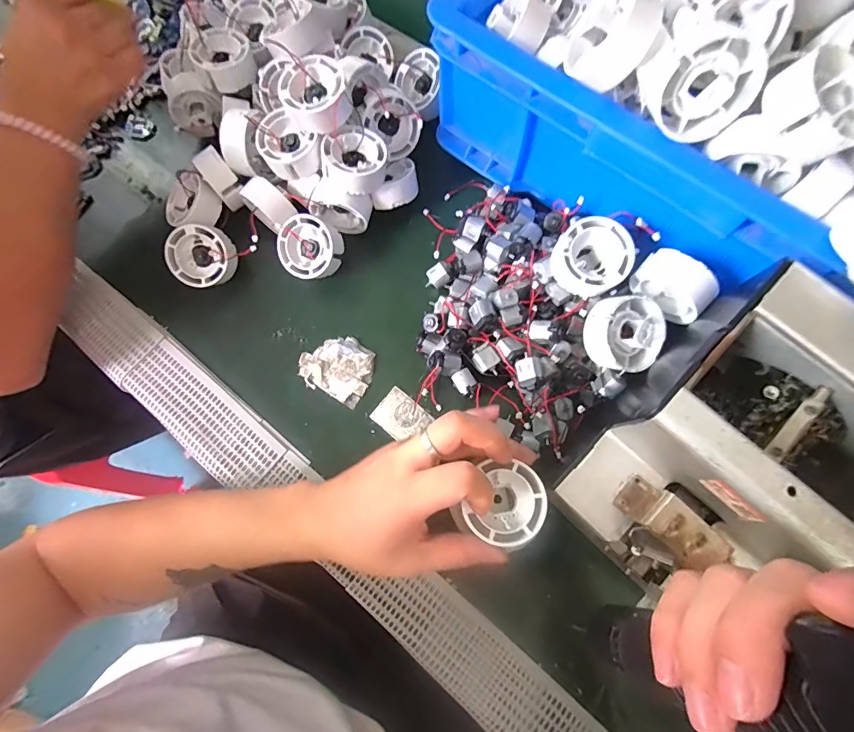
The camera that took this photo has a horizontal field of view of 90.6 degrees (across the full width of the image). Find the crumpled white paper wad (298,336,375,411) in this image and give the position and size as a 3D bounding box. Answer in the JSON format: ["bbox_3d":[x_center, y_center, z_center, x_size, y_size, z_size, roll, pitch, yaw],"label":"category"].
[{"bbox_3d":[-0.081,0.000,0.385,0.065,0.007,0.054,26,77,8],"label":"crumpled white paper wad"}]

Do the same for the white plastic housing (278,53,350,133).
[{"bbox_3d":[-0.092,-0.219,0.349,0.052,0.036,0.051,-16,74,-3],"label":"white plastic housing"}]

